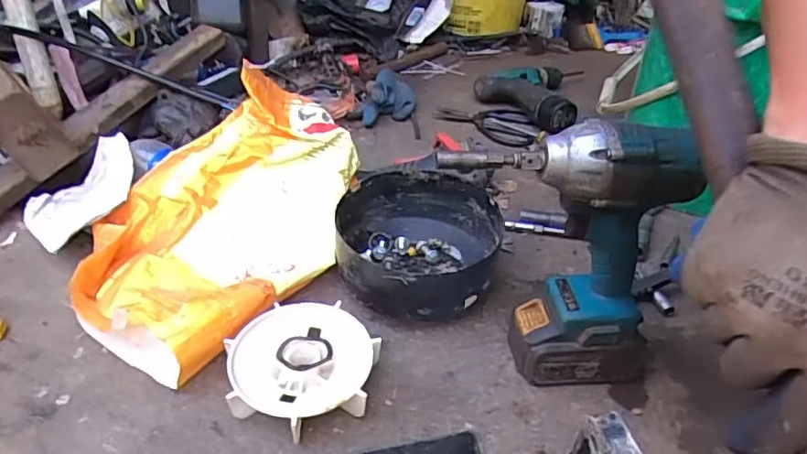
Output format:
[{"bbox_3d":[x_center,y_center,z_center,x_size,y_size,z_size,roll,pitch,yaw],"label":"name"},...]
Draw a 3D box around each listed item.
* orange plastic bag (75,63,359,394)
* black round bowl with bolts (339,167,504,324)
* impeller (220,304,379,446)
[{"bbox_3d":[-0.191,-0.020,0.628,0.238,0.122,0.344,22,42,24],"label":"orange plastic bag"},{"bbox_3d":[0.016,0.026,0.616,0.165,0.086,0.172,1,38,-2],"label":"black round bowl with bolts"},{"bbox_3d":[-0.091,0.129,0.514,0.127,0.039,0.124,2,38,-1],"label":"impeller"}]

